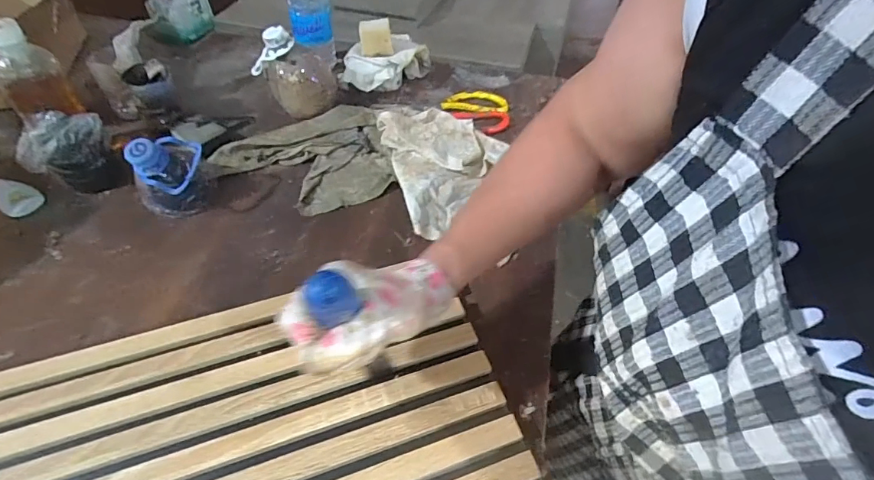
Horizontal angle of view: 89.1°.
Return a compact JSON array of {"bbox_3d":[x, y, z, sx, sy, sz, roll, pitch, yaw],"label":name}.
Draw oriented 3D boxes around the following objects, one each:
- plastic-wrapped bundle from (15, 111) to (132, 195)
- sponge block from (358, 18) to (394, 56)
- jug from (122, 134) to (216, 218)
[{"bbox_3d":[-0.453,-0.105,0.553,0.080,0.088,0.089,28,53,21],"label":"plastic-wrapped bundle"},{"bbox_3d":[-0.097,-0.322,0.699,0.050,0.043,0.039,-7,48,-8],"label":"sponge block"},{"bbox_3d":[-0.313,-0.077,0.528,0.084,0.095,0.073,-27,54,-24],"label":"jug"}]

